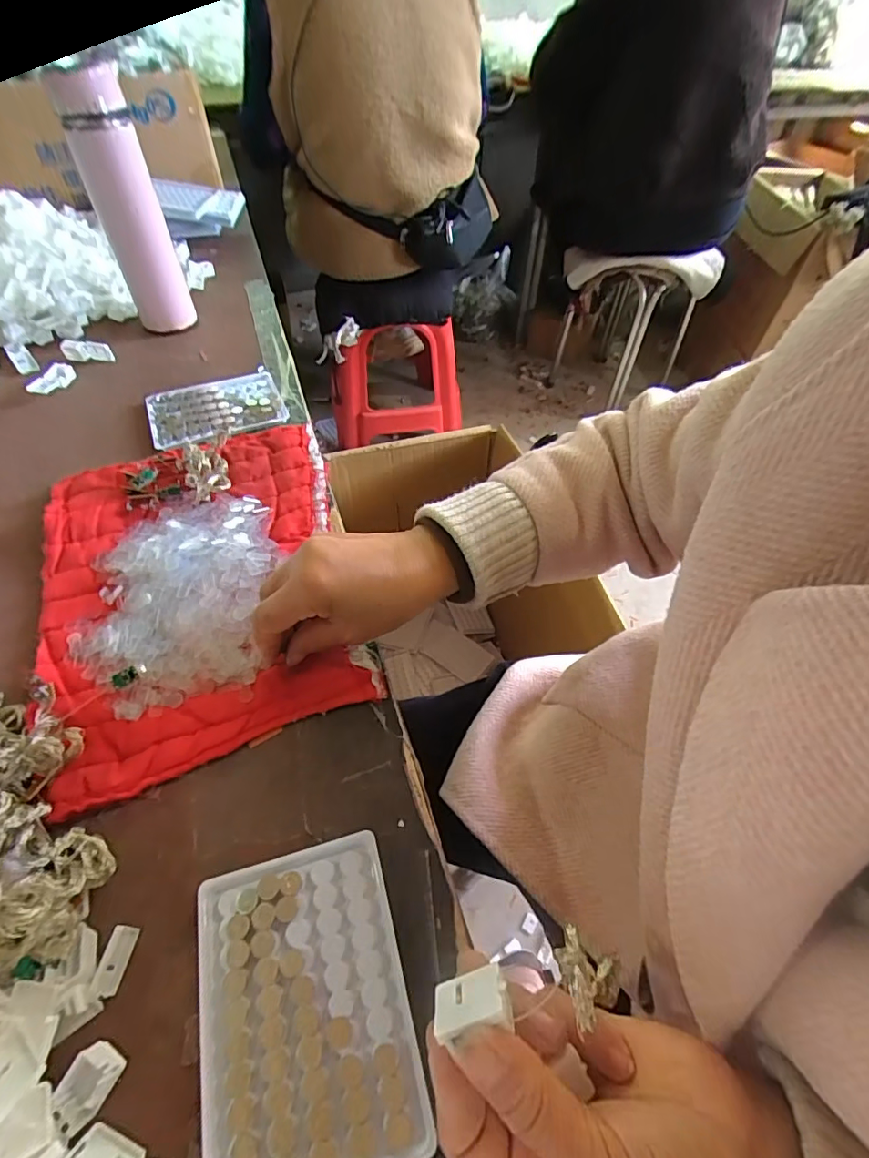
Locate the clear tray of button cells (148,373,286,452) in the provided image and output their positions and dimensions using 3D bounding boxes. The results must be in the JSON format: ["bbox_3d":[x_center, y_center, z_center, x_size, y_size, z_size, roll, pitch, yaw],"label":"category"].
[{"bbox_3d":[-0.226,-0.177,0.533,0.129,0.009,0.101,-20,55,-16],"label":"clear tray of button cells"}]

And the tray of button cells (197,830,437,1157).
[{"bbox_3d":[-0.063,0.202,0.245,0.095,0.010,0.128,-12,54,-11],"label":"tray of button cells"}]

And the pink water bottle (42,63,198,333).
[{"bbox_3d":[-0.328,-0.391,0.563,0.065,0.220,0.056,-23,57,-18],"label":"pink water bottle"}]

